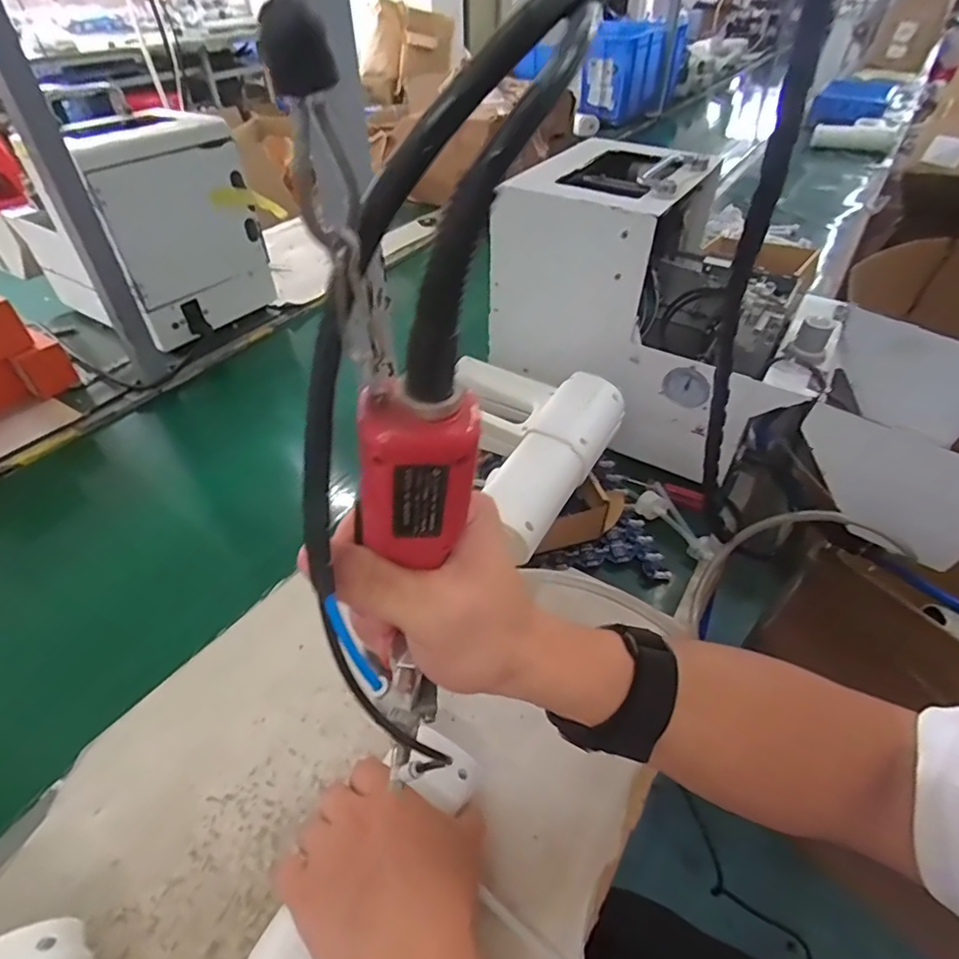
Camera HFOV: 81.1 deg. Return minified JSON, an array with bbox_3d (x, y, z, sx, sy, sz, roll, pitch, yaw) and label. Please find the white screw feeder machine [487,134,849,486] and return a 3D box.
[{"bbox_3d":[0.194,-0.187,0.631,0.330,0.273,0.217,18,47,18],"label":"white screw feeder machine"}]

